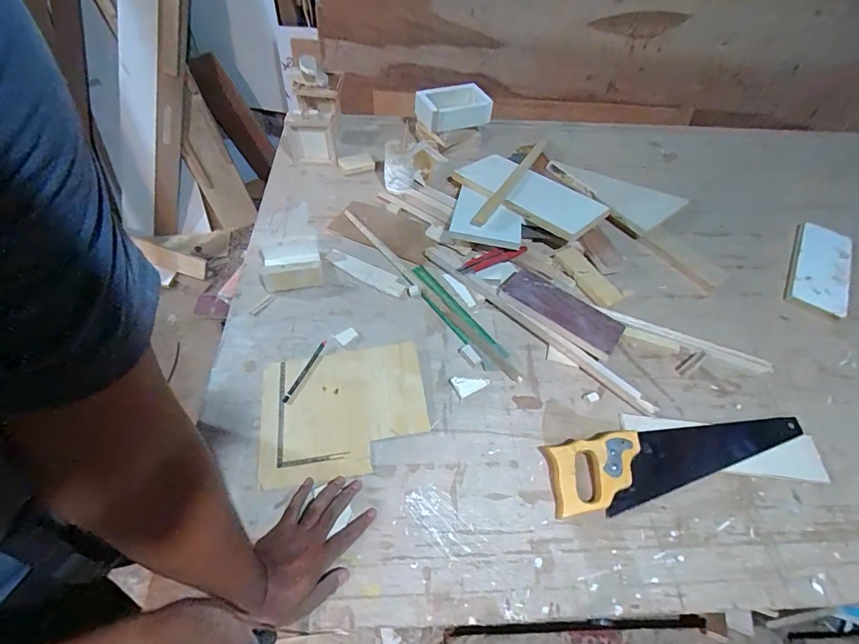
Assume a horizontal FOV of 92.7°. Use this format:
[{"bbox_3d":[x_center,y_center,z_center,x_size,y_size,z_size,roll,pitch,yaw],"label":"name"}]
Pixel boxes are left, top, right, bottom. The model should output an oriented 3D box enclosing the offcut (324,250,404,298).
[{"bbox_3d":[-0.125,-0.096,0.786,0.172,0.008,0.043,25,57,14],"label":"offcut"}]

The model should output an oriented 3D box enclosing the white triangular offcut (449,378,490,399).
[{"bbox_3d":[0.064,0.097,0.663,0.055,0.007,0.038,-23,60,-19],"label":"white triangular offcut"}]

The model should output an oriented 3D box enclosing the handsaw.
[{"bbox_3d":[0.371,0.204,0.597,0.403,0.029,0.098,-5,55,-7],"label":"handsaw"}]

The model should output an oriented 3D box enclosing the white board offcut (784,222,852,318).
[{"bbox_3d":[0.818,-0.116,0.855,0.110,0.014,0.252,31,60,16],"label":"white board offcut"}]

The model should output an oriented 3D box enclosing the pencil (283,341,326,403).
[{"bbox_3d":[-0.201,0.078,0.662,0.011,0.006,0.119,20,56,10],"label":"pencil"}]

